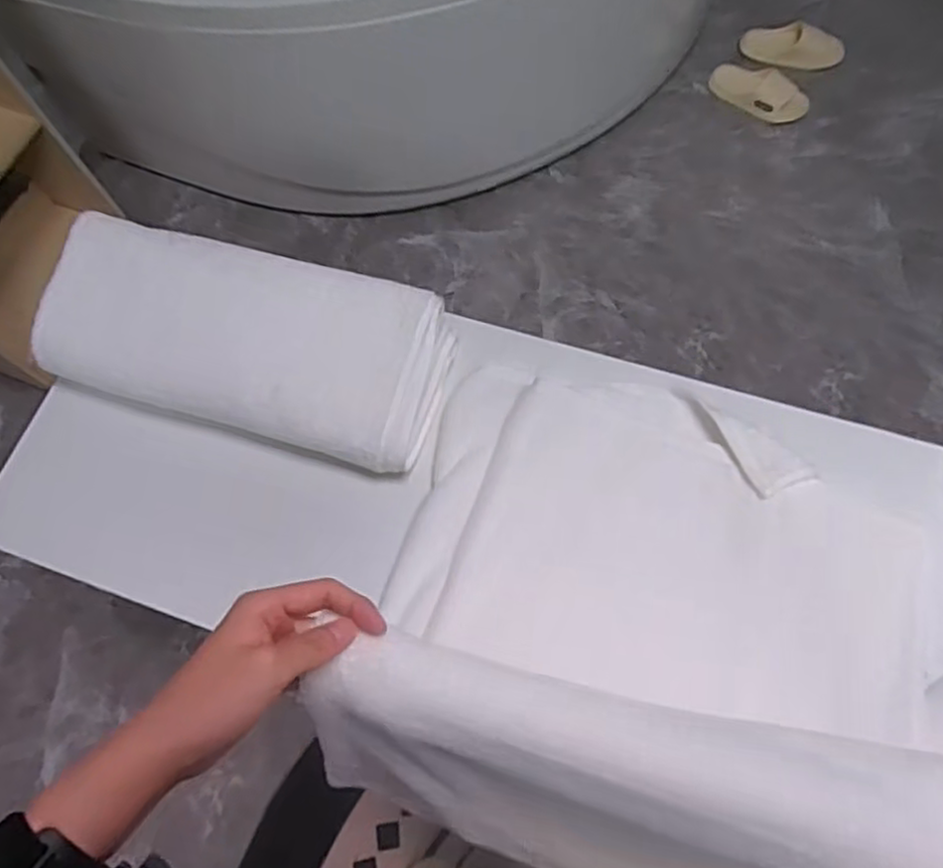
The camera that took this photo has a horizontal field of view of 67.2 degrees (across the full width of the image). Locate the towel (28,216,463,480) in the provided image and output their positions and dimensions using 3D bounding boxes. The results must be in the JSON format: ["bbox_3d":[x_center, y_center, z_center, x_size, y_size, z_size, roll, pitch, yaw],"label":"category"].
[{"bbox_3d":[-0.234,-0.100,0.743,0.414,0.082,0.188,14,71,9],"label":"towel"}]

